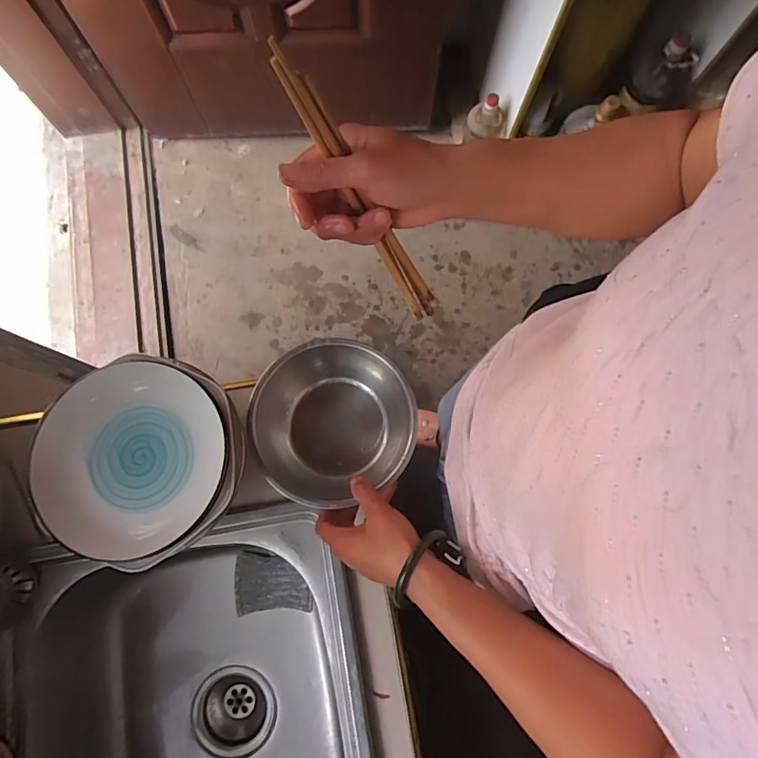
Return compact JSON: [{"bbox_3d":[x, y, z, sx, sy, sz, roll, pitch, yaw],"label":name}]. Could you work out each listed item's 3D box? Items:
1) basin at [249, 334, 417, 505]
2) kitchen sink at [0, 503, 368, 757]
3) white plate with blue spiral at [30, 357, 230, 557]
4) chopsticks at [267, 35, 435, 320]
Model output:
[{"bbox_3d":[-0.048,0.052,0.533,0.166,0.089,0.162,0,78,-1],"label":"basin"},{"bbox_3d":[-0.203,0.436,0.558,0.385,0.197,0.497,-10,78,-3],"label":"kitchen sink"},{"bbox_3d":[-0.230,0.074,0.450,0.163,0.027,0.170,0,78,-1],"label":"white plate with blue spiral"},{"bbox_3d":[-0.006,-0.125,0.366,0.016,0.253,0.019,30,77,39],"label":"chopsticks"}]

